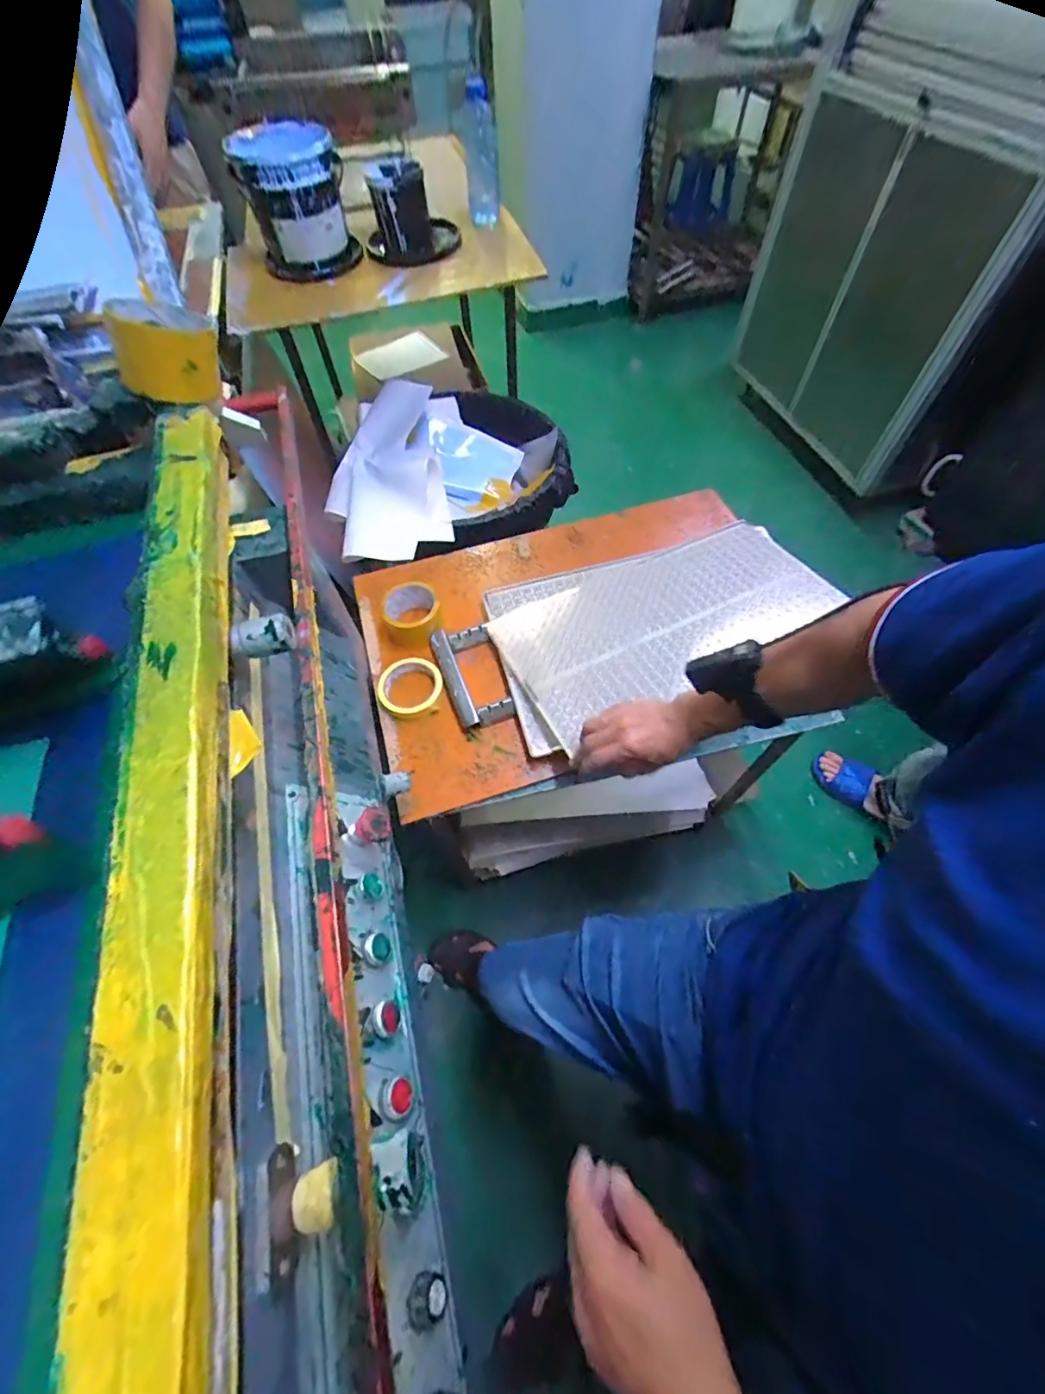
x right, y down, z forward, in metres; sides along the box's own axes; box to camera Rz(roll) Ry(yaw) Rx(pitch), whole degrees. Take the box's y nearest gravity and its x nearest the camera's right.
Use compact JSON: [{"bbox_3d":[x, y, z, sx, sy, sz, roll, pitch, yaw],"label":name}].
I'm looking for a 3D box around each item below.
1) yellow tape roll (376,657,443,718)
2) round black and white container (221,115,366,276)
[{"bbox_3d":[-0.169,-0.015,0.760,0.095,0.031,0.087,-1,60,1],"label":"yellow tape roll"},{"bbox_3d":[-0.482,-1.061,1.071,0.209,0.187,0.213,-16,61,-8],"label":"round black and white container"}]

